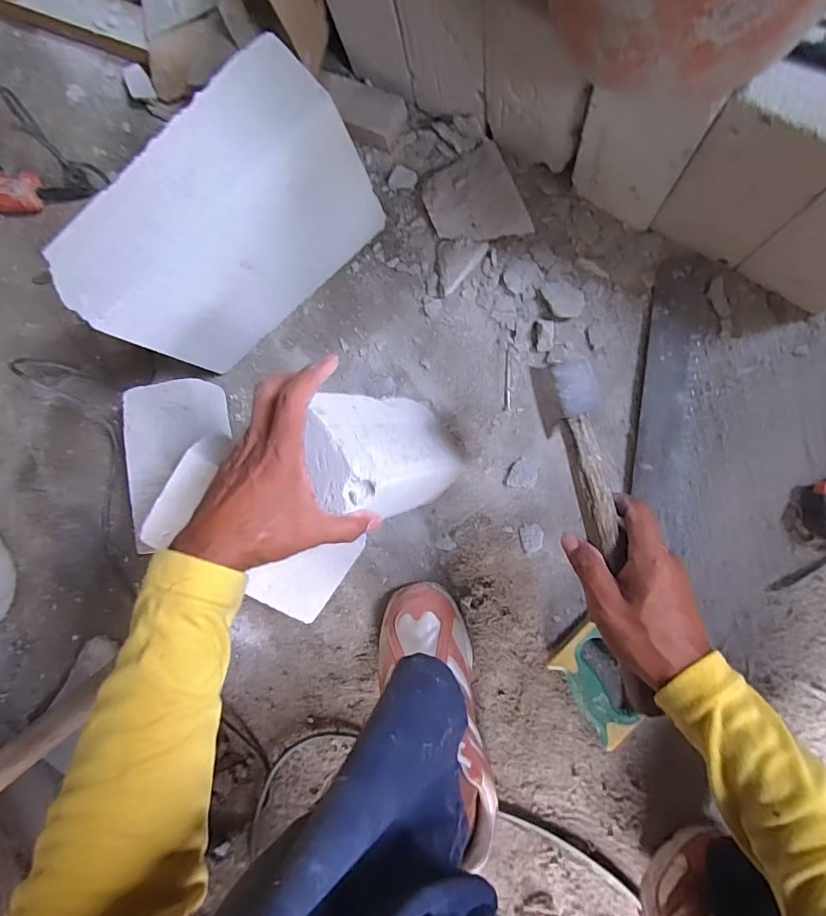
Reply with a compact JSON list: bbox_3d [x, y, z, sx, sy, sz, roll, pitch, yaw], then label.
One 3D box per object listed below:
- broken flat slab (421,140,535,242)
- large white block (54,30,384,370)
[{"bbox_3d":[0.069,-0.297,0.553,0.101,0.018,0.120,-22,80,21],"label":"broken flat slab"},{"bbox_3d":[-0.191,-0.242,0.518,0.293,0.202,0.110,-40,84,7],"label":"large white block"}]

